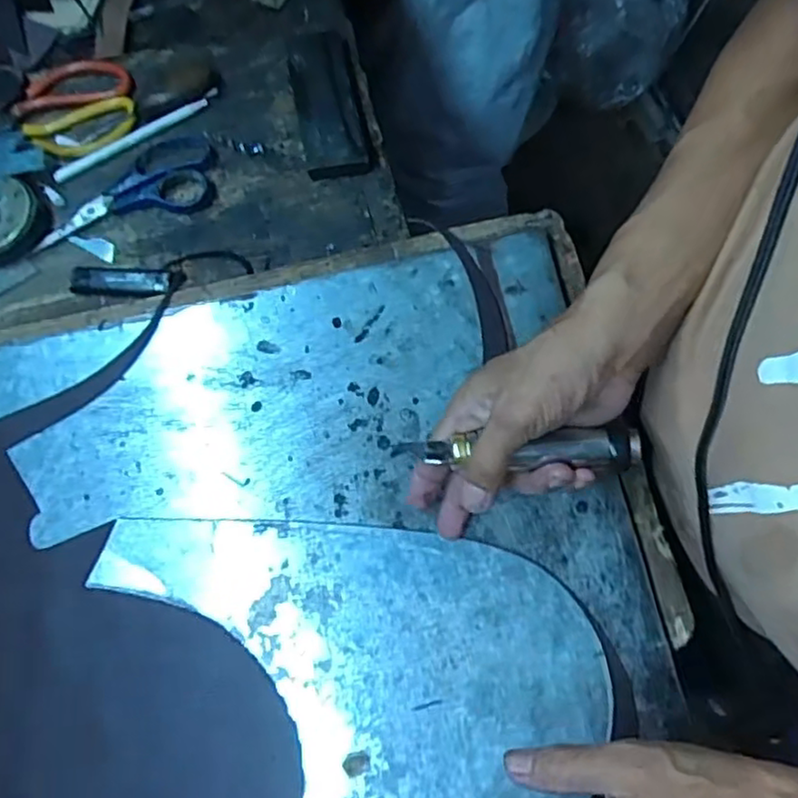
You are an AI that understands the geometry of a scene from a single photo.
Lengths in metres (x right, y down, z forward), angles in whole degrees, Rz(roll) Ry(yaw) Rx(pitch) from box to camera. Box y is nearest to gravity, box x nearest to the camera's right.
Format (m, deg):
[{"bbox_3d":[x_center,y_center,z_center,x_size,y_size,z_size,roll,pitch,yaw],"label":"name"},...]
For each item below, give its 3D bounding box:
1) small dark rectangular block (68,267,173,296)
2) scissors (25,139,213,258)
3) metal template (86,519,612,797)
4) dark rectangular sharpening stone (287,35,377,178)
[{"bbox_3d":[-0.222,-0.094,0.536,0.084,0.007,0.024,4,71,-1],"label":"small dark rectangular block"},{"bbox_3d":[-0.228,-0.170,0.561,0.160,0.011,0.069,-20,73,-9],"label":"scissors"},{"bbox_3d":[-0.018,0.193,0.409,0.276,0.005,0.298,-17,71,-3],"label":"metal template"},{"bbox_3d":[-0.061,-0.260,0.581,0.056,0.022,0.154,-11,71,-6],"label":"dark rectangular sharpening stone"}]

